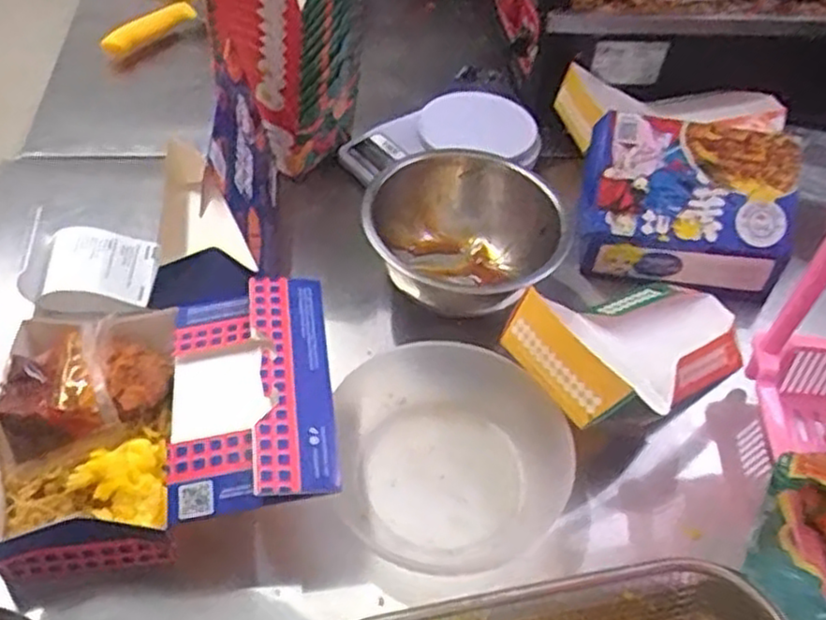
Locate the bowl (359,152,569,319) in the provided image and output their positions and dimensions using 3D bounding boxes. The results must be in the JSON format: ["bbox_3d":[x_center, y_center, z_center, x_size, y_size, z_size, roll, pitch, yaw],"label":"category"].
[{"bbox_3d":[0.037,-0.068,0.651,0.168,0.069,0.158,3,49,-3],"label":"bowl"}]

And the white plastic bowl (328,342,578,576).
[{"bbox_3d":[0.018,0.102,0.531,0.165,0.049,0.172,-30,58,-28],"label":"white plastic bowl"}]

